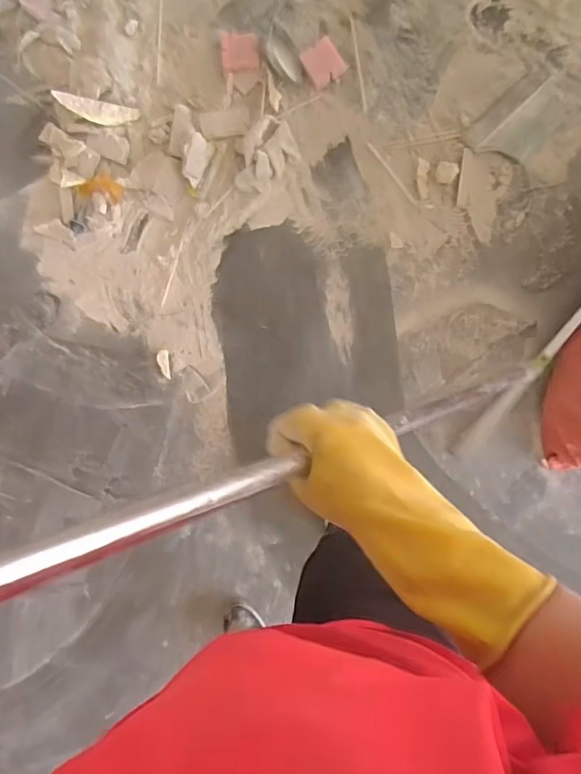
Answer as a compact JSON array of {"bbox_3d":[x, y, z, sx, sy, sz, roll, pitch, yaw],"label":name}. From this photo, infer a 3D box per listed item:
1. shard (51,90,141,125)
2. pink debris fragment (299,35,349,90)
[{"bbox_3d":[-0.396,-0.563,1.103,0.167,0.009,0.045,9,96,-11],"label":"shard"},{"bbox_3d":[0.065,-0.635,1.059,0.068,0.018,0.074,-33,110,13],"label":"pink debris fragment"}]

